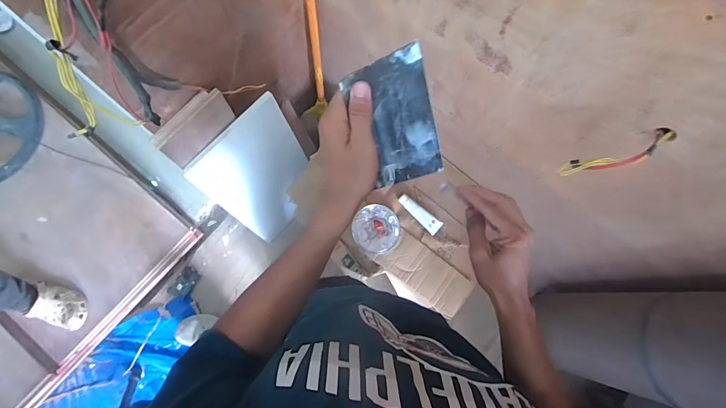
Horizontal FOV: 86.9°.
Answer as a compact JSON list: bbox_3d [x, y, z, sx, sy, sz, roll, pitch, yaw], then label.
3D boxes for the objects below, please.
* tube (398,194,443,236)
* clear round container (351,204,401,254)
[{"bbox_3d":[0.187,0.029,1.260,0.162,0.031,0.047,43,79,12],"label":"tube"},{"bbox_3d":[0.043,0.080,1.233,0.148,0.052,0.146,0,74,1],"label":"clear round container"}]

